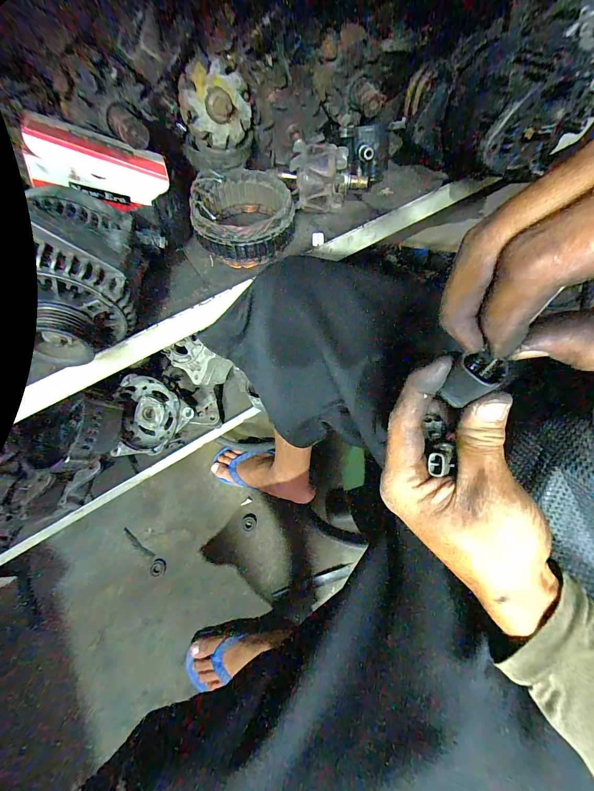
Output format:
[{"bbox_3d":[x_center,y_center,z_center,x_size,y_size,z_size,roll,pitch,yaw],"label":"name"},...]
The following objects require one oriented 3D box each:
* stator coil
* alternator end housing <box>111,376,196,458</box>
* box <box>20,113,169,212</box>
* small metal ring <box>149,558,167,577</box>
[{"bbox_3d":[-0.067,-0.232,0.409,0.120,0.063,0.118,-1,65,2],"label":"stator coil"},{"bbox_3d":[-0.271,0.041,0.569,0.135,0.060,0.161,45,106,14],"label":"alternator end housing"},{"bbox_3d":[-0.212,-0.246,0.341,0.127,0.057,0.053,-5,62,-30],"label":"box"},{"bbox_3d":[-0.291,0.362,0.657,0.032,0.004,0.033,-1,65,2],"label":"small metal ring"}]

